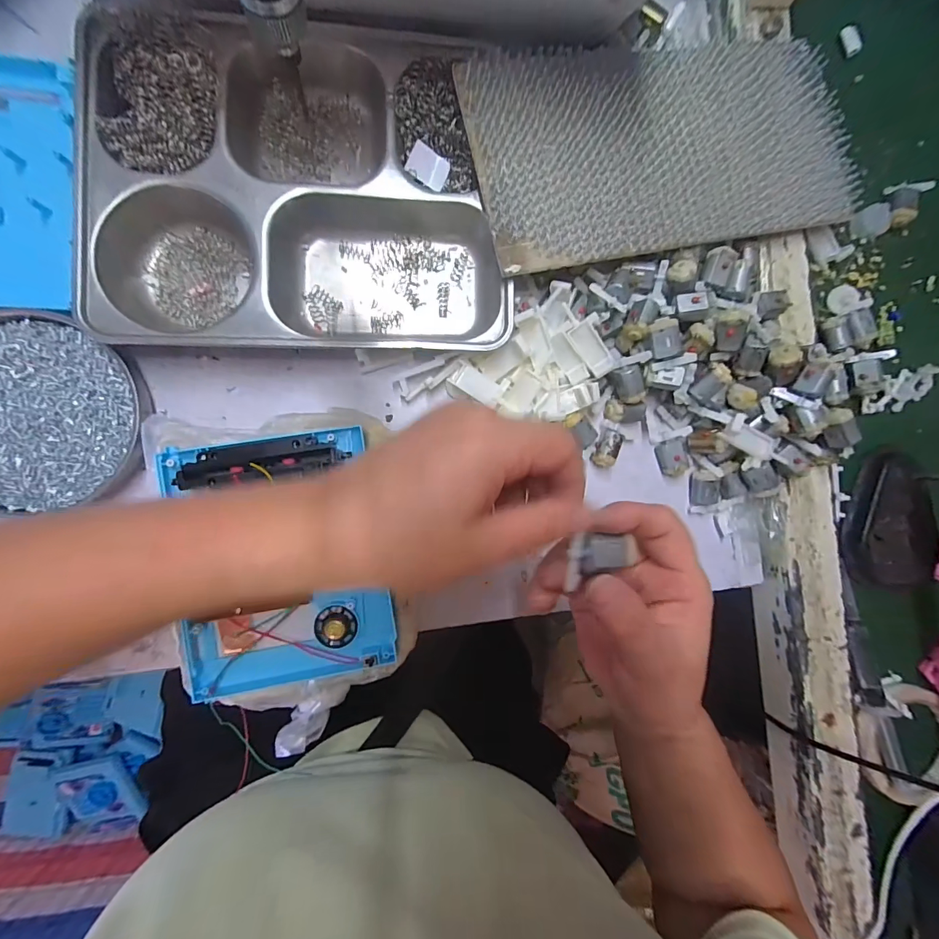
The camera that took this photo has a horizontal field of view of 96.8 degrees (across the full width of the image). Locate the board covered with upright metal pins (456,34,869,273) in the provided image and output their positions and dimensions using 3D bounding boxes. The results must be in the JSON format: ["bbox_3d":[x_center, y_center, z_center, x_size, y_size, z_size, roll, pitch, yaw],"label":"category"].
[{"bbox_3d":[0.147,-0.237,0.308,0.291,0.033,0.146,-14,93,-4],"label":"board covered with upright metal pins"}]

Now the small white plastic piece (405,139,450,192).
[{"bbox_3d":[-0.029,-0.215,0.297,0.028,0.004,0.020,29,114,-13],"label":"small white plastic piece"}]

